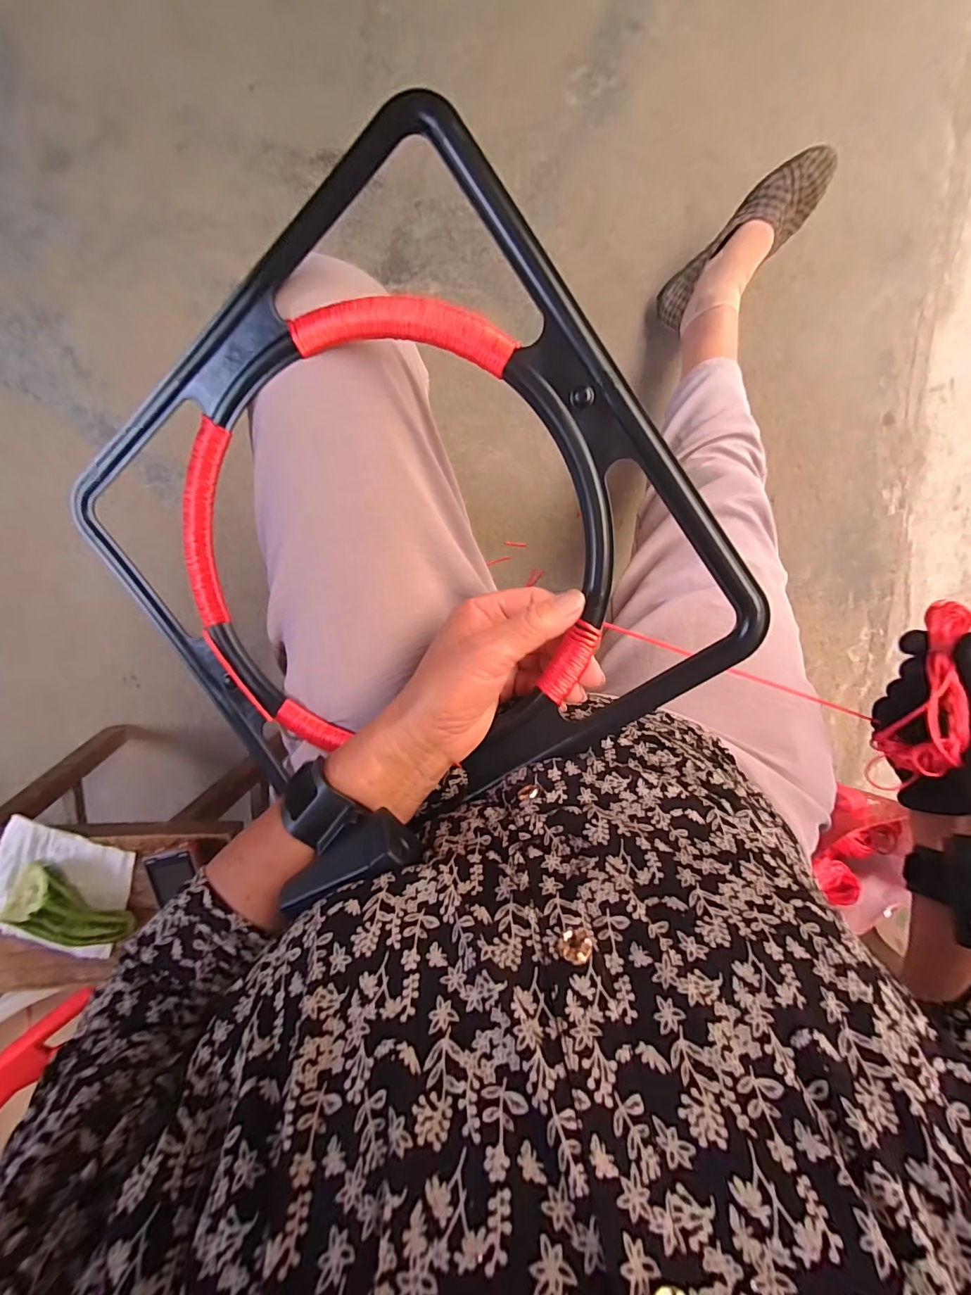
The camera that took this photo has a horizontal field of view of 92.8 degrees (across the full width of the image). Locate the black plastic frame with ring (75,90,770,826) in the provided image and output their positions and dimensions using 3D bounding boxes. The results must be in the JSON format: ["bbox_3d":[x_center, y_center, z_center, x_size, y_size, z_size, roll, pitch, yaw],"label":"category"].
[{"bbox_3d":[-0.061,-0.051,0.276,0.328,0.022,0.323,-34,95,16],"label":"black plastic frame with ring"}]

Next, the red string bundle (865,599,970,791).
[{"bbox_3d":[0.347,0.039,0.364,0.027,0.060,0.157,15,91,-4],"label":"red string bundle"}]

